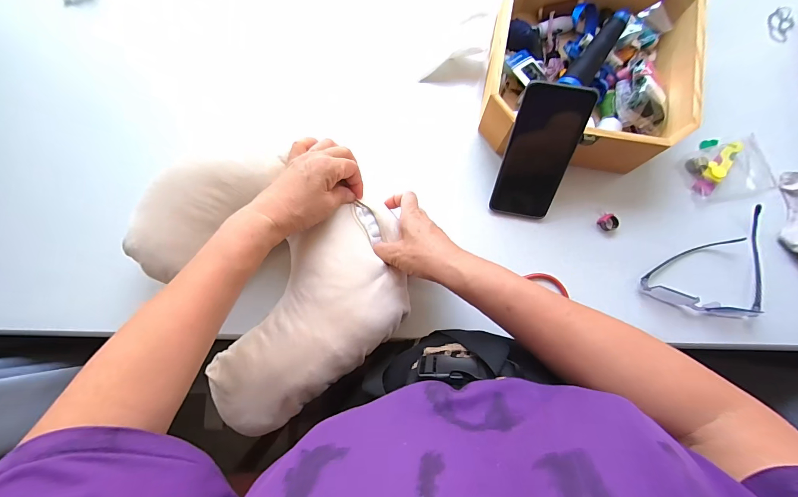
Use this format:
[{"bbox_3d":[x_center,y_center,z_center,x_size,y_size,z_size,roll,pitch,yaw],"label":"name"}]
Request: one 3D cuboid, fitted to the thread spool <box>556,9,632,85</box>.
[{"bbox_3d":[0.255,-0.250,0.447,0.030,0.040,0.109,41,84,8],"label":"thread spool"}]

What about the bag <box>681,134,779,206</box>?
[{"bbox_3d":[0.445,-0.110,0.462,0.114,0.018,0.083,-14,80,-1],"label":"bag"}]

